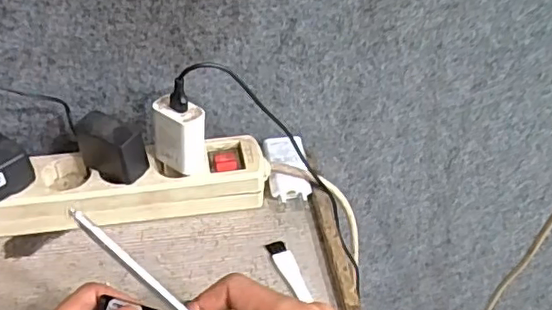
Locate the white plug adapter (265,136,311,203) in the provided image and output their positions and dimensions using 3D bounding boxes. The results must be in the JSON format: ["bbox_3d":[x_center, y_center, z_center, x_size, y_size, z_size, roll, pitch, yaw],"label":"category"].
[{"bbox_3d":[0.010,0.010,0.517,0.037,0.022,0.061,0,41,-4],"label":"white plug adapter"}]

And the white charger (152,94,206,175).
[{"bbox_3d":[-0.076,-0.016,0.461,0.039,0.054,0.023,23,45,22],"label":"white charger"}]

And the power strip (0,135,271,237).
[{"bbox_3d":[-0.121,0.024,0.486,0.224,0.040,0.057,-7,42,-11],"label":"power strip"}]

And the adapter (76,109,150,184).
[{"bbox_3d":[-0.131,-0.005,0.467,0.048,0.048,0.029,23,45,21],"label":"adapter"}]

